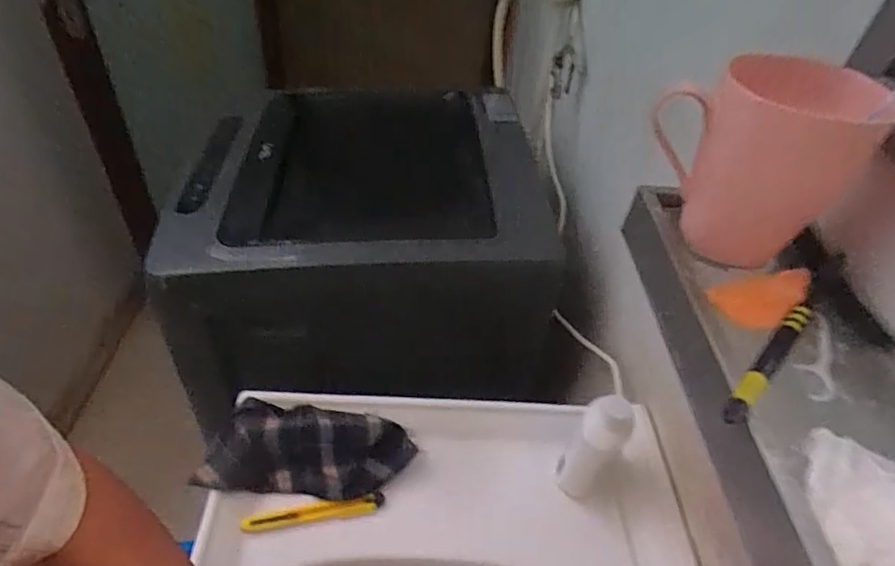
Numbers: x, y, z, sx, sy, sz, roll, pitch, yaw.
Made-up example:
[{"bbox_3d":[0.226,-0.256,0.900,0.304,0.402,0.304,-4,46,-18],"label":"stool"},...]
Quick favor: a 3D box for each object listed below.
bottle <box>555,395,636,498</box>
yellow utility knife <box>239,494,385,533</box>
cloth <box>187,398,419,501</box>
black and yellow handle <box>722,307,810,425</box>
[{"bbox_3d":[0.146,0.168,0.533,0.045,0.137,0.042,4,44,-4],"label":"bottle"},{"bbox_3d":[-0.132,0.230,0.528,0.135,0.013,0.018,-5,45,-13],"label":"yellow utility knife"},{"bbox_3d":[-0.143,0.176,0.565,0.203,0.044,0.095,3,44,-5],"label":"cloth"},{"bbox_3d":[0.172,0.042,0.284,0.010,0.009,0.108,37,51,27],"label":"black and yellow handle"}]

